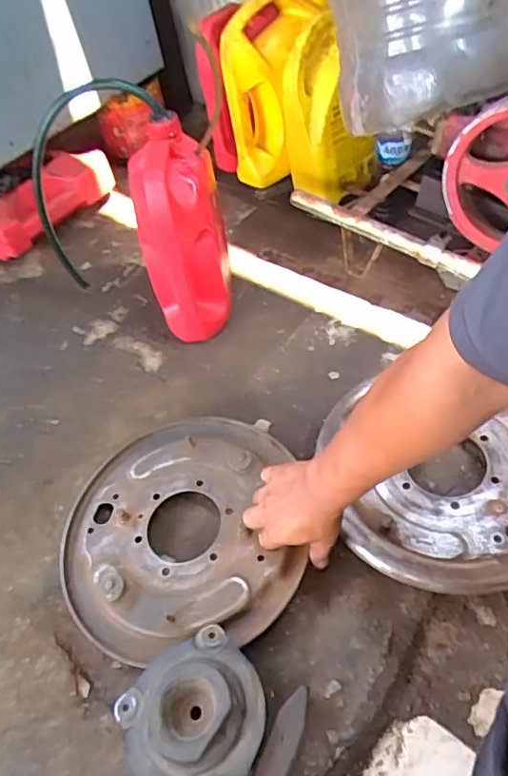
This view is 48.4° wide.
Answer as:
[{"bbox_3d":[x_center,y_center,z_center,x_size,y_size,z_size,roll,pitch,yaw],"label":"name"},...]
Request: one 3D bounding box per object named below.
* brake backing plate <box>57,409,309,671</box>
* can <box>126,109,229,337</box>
[{"bbox_3d":[-0.086,0.163,0.675,0.283,0.051,0.280,-5,51,1],"label":"brake backing plate"},{"bbox_3d":[-0.104,-0.226,0.861,0.125,0.286,0.164,-12,51,-3],"label":"can"}]

